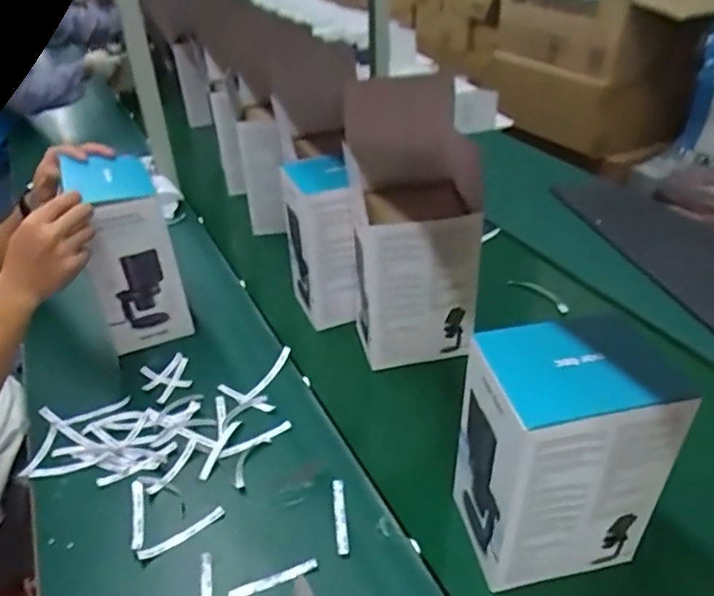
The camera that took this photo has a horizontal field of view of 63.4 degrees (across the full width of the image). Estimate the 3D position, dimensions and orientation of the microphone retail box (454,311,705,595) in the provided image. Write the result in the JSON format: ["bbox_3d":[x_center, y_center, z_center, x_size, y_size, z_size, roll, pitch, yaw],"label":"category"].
[{"bbox_3d":[0.184,0.148,0.537,0.147,0.231,0.111,-8,35,-7],"label":"microphone retail box"}]

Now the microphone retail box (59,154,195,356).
[{"bbox_3d":[-0.331,-0.055,0.843,0.112,0.252,0.127,-20,39,-23],"label":"microphone retail box"}]

